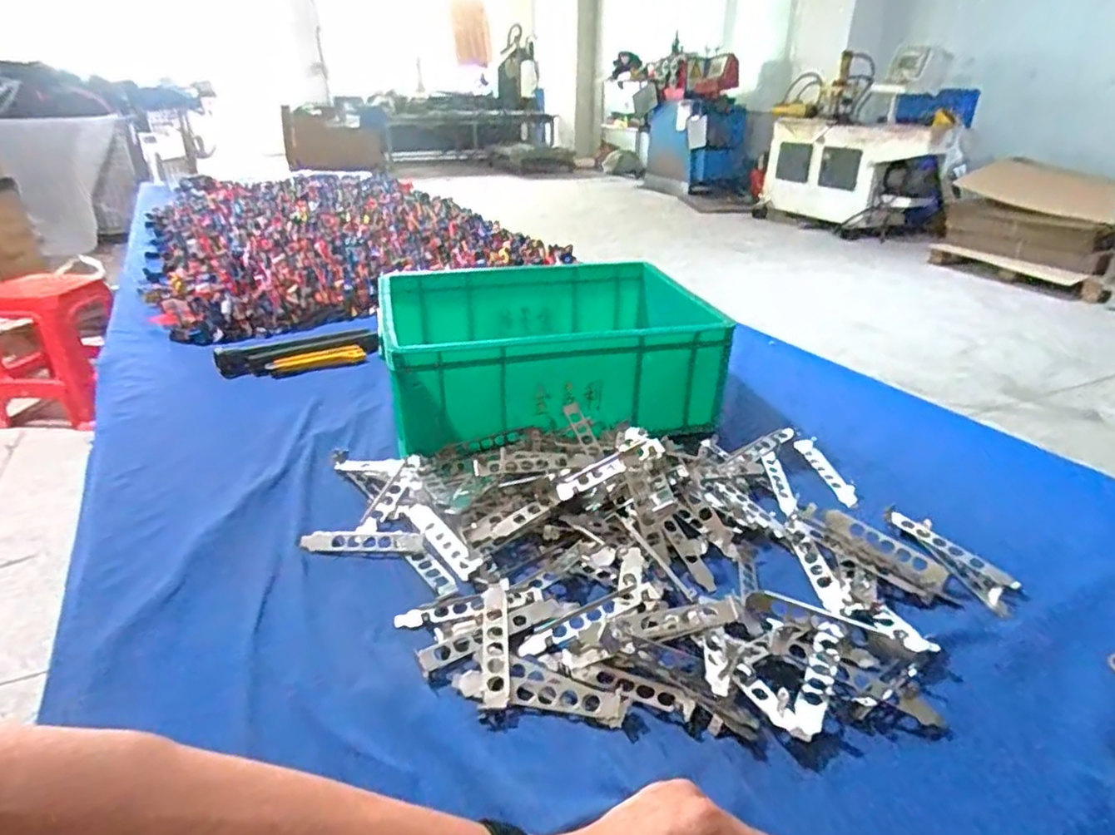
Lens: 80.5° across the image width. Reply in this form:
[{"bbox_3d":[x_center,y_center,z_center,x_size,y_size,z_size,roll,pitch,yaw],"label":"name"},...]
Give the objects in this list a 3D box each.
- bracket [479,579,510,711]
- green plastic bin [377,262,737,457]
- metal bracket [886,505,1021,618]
[{"bbox_3d":[-0.048,0.168,0.509,0.020,0.008,0.130,-1,27,-4],"label":"bracket"},{"bbox_3d":[-0.015,-0.094,0.876,0.411,0.134,0.319,-7,28,-15],"label":"green plastic bin"},{"bbox_3d":[0.363,0.130,0.609,0.036,0.026,0.130,-10,29,-20],"label":"metal bracket"}]

